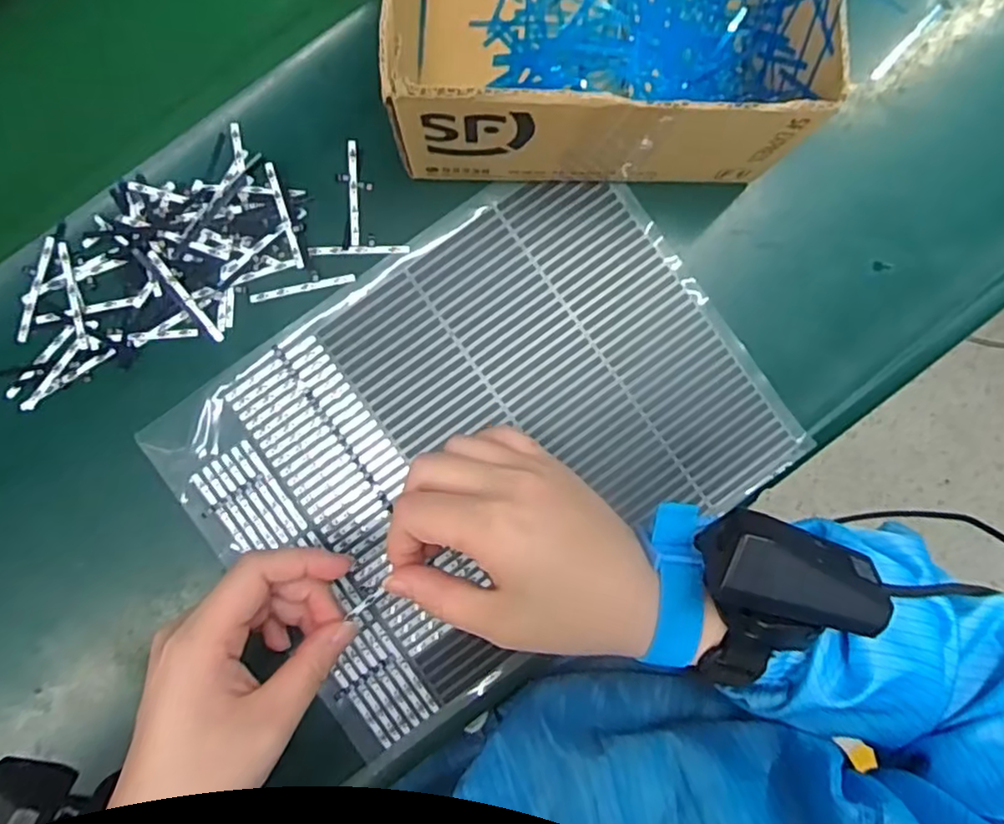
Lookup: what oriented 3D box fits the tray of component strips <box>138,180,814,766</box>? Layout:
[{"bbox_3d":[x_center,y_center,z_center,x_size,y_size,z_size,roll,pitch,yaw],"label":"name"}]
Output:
[{"bbox_3d":[-0.010,0.016,0.376,0.305,0.009,0.227,-36,90,-3],"label":"tray of component strips"}]

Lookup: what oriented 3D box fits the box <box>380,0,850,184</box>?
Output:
[{"bbox_3d":[0.047,-0.203,0.329,0.196,0.105,0.149,0,90,-2],"label":"box"}]

